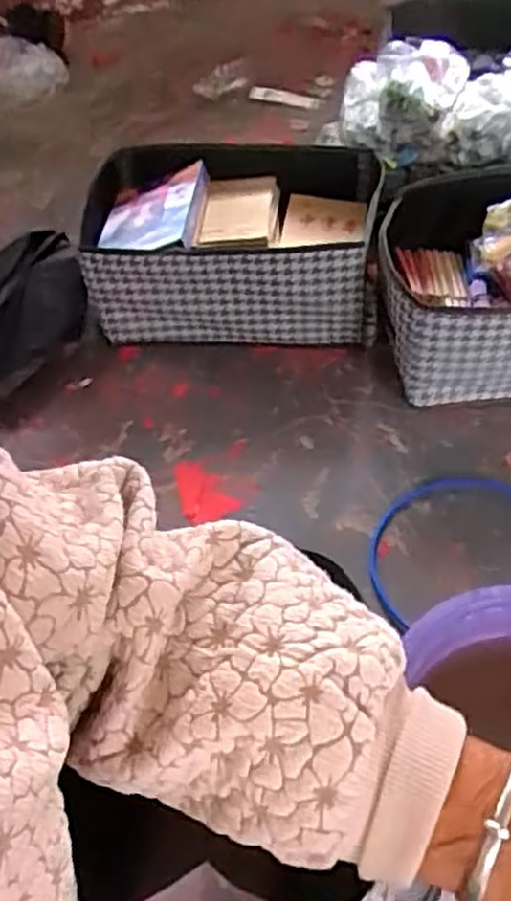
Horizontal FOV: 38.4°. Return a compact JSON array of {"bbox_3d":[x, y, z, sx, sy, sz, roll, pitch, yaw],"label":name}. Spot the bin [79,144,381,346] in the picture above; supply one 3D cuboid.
[{"bbox_3d":[-0.030,-0.338,1.203,0.448,0.187,0.343,0,47,2],"label":"bin"}]

